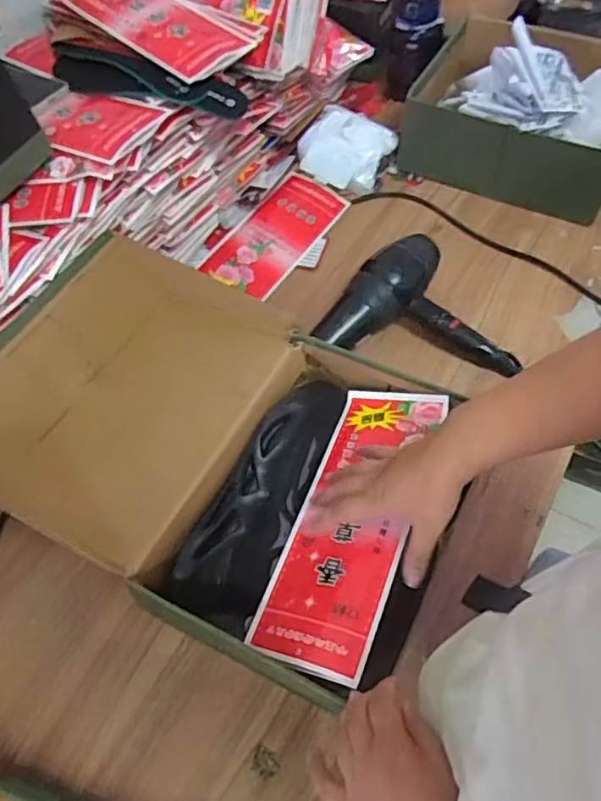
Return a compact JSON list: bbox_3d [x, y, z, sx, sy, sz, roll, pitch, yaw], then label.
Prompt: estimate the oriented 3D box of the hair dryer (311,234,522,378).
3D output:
[{"bbox_3d":[0.156,-0.132,0.792,0.247,0.082,0.163,5,60,7],"label":"hair dryer"}]

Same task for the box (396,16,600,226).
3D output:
[{"bbox_3d":[0.347,-0.465,0.912,0.321,0.191,0.263,22,63,16],"label":"box"}]

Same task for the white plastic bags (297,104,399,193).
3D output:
[{"bbox_3d":[0.068,-0.403,0.950,0.138,0.027,0.117,25,95,8],"label":"white plastic bags"}]

